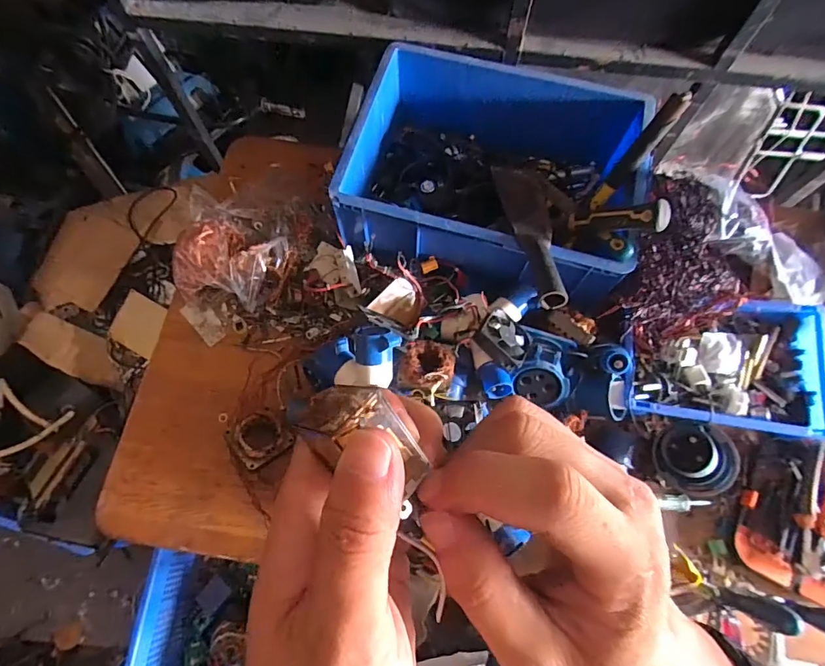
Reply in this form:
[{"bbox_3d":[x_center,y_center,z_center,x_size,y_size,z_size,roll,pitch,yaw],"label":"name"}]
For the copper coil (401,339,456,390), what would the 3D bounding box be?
[{"bbox_3d":[0.024,0.046,0.678,0.080,0.027,0.078,0,70,-1],"label":"copper coil"}]

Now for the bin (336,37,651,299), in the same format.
[{"bbox_3d":[0.143,-0.285,0.821,0.474,0.186,0.411,12,70,3],"label":"bin"}]

